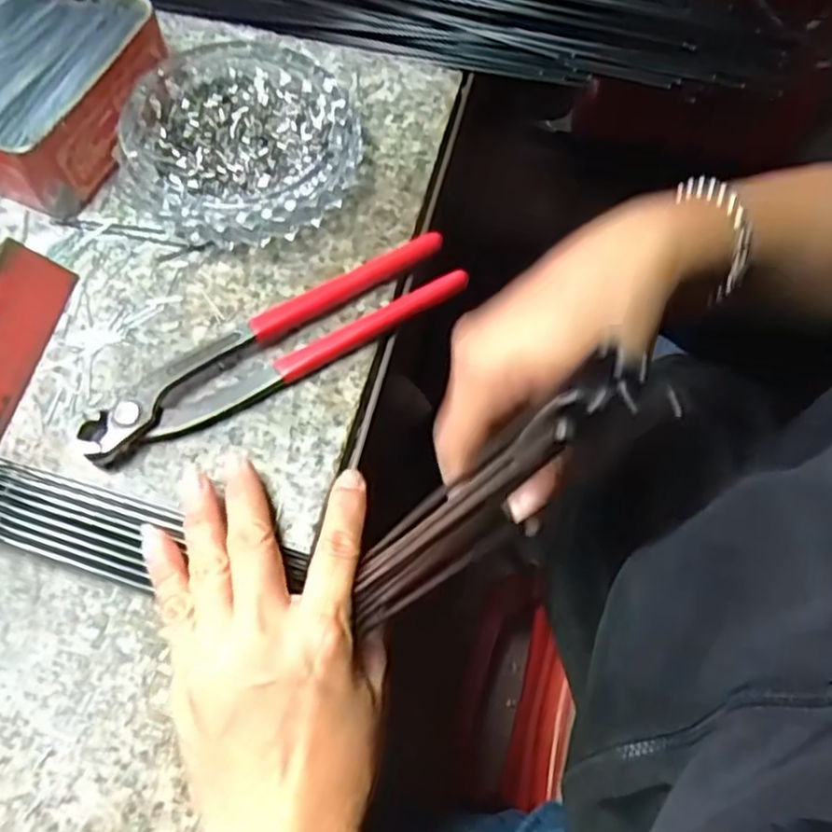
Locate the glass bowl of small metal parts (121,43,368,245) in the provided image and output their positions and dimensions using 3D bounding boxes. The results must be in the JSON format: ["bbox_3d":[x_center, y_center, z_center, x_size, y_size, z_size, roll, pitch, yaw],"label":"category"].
[{"bbox_3d":[-0.090,-0.150,0.385,0.117,0.031,0.130,7,67,4],"label":"glass bowl of small metal parts"}]

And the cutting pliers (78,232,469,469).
[{"bbox_3d":[-0.067,-0.037,0.347,0.192,0.017,0.038,-28,69,-11],"label":"cutting pliers"}]

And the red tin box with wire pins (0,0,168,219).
[{"bbox_3d":[-0.203,-0.179,0.384,0.110,0.042,0.127,20,68,9],"label":"red tin box with wire pins"}]

